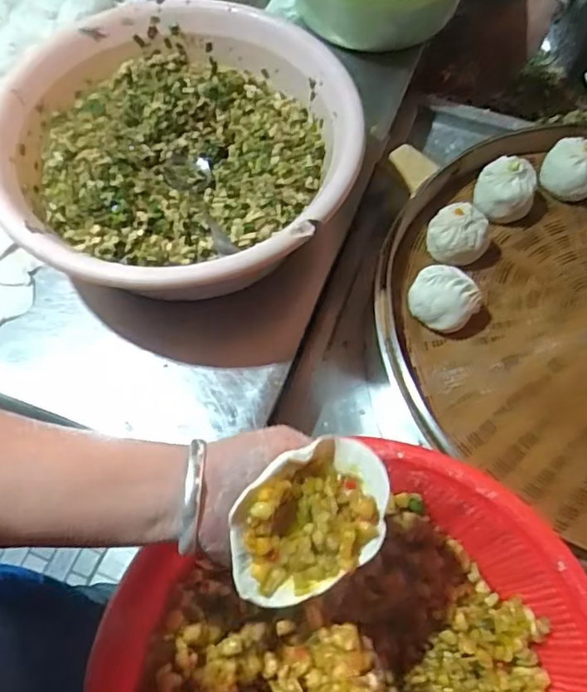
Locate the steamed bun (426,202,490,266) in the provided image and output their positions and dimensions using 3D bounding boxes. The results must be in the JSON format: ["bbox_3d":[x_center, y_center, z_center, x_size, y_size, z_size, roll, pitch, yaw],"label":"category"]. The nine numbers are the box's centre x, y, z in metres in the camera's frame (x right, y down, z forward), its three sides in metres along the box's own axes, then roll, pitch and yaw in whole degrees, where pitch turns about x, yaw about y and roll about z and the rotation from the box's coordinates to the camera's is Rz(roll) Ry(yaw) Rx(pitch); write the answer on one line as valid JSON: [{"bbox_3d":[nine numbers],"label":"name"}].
[{"bbox_3d":[0.171,-0.117,0.618,0.054,0.051,0.060,-31,68,-15],"label":"steamed bun"}]

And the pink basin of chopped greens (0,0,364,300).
[{"bbox_3d":[-0.111,-0.182,0.601,0.321,0.118,0.340,0,64,-1],"label":"pink basin of chopped greens"}]

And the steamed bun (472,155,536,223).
[{"bbox_3d":[0.231,-0.171,0.643,0.061,0.048,0.056,0,64,-1],"label":"steamed bun"}]

